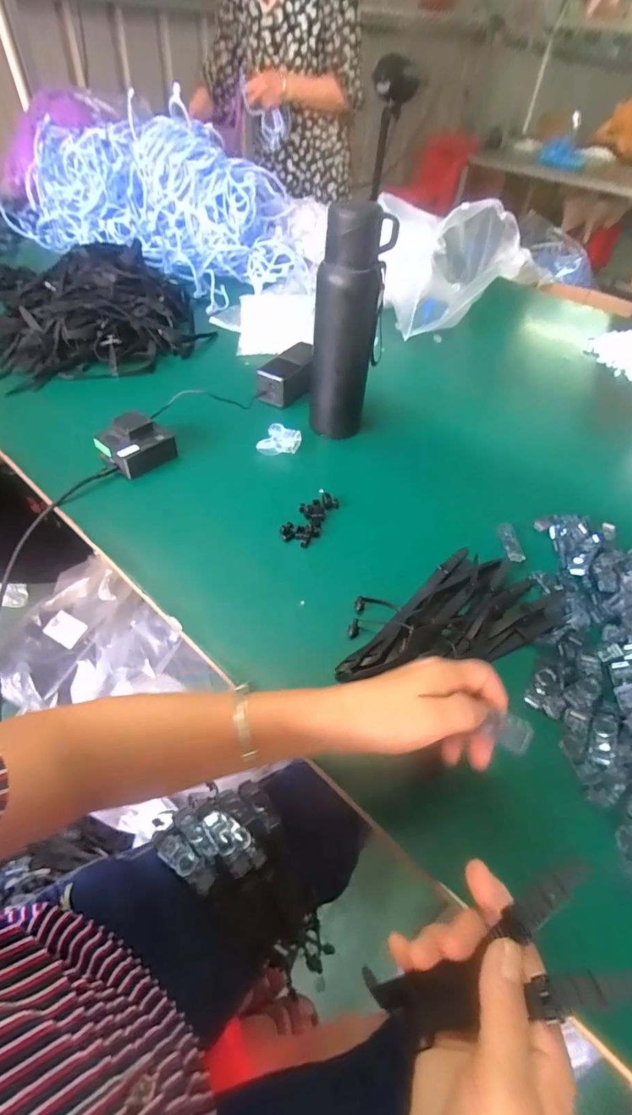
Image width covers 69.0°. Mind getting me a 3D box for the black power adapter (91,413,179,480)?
[{"bbox_3d":[-0.236,-0.147,0.605,0.085,0.057,0.064,-31,58,-28],"label":"black power adapter"}]

